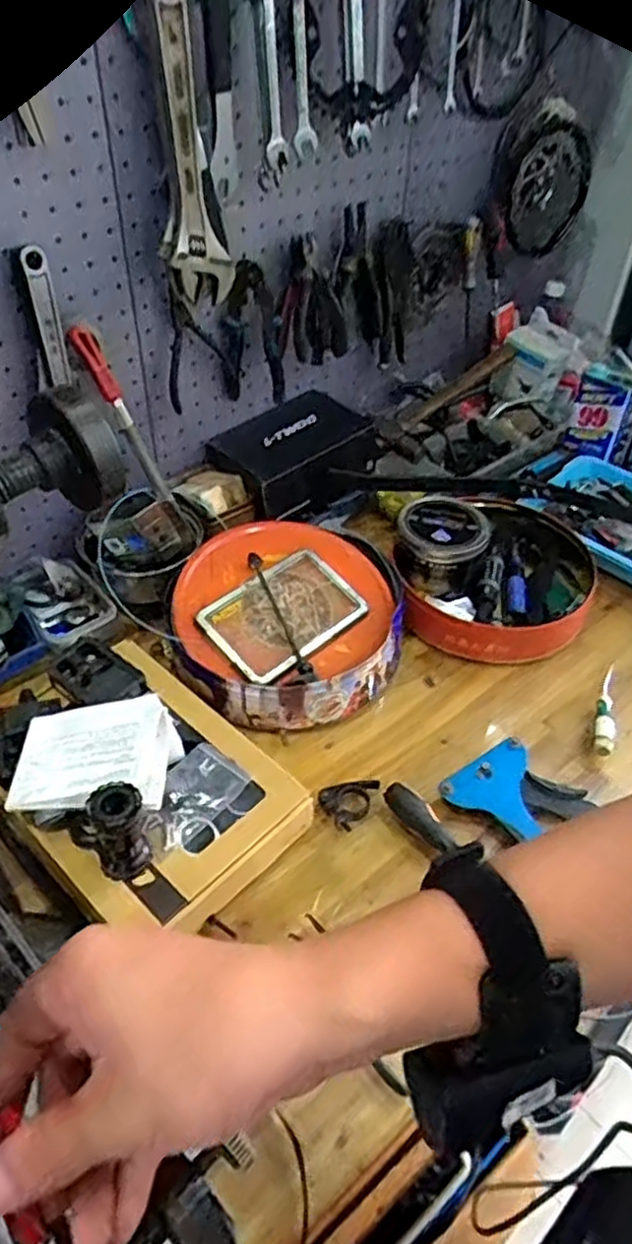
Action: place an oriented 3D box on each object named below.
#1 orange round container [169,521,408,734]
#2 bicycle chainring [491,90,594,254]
[{"bbox_3d":[-0.029,-0.003,0.904,0.266,0.119,0.264,1,44,-1],"label":"orange round container"},{"bbox_3d":[0.334,-0.654,1.078,0.168,0.197,0.033,-38,45,-2],"label":"bicycle chainring"}]

